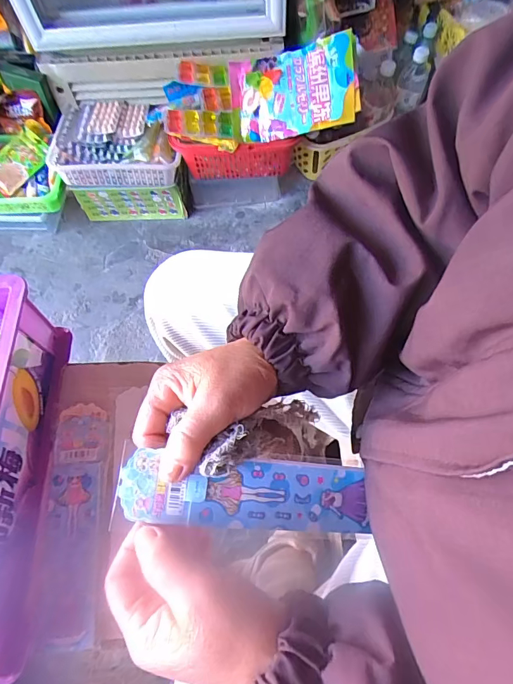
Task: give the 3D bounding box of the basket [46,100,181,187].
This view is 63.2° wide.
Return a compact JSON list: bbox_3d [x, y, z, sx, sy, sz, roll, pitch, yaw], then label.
[{"bbox_3d":[-0.305,-0.445,0.926,0.271,0.074,0.190,-3,66,1],"label":"basket"}]

